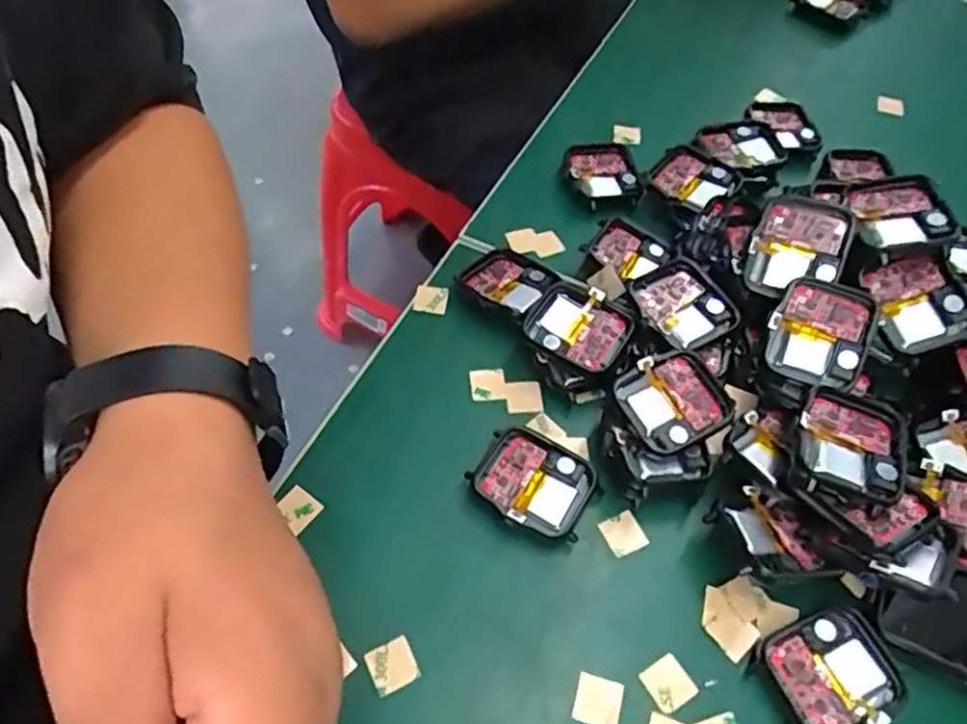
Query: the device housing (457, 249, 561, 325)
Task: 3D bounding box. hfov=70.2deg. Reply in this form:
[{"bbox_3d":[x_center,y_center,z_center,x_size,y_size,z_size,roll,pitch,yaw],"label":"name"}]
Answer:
[{"bbox_3d":[0.010,-0.036,0.326,0.041,0.014,0.038,30,59,16],"label":"device housing"}]

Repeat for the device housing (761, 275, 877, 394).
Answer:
[{"bbox_3d":[0.135,-0.012,0.278,0.036,0.012,0.041,25,89,15],"label":"device housing"}]

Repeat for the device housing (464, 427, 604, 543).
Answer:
[{"bbox_3d":[0.019,0.049,0.272,0.046,0.013,0.037,27,58,14],"label":"device housing"}]

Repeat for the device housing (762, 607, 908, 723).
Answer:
[{"bbox_3d":[0.120,0.108,0.238,0.041,0.010,0.037,-13,57,-12],"label":"device housing"}]

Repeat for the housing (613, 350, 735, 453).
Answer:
[{"bbox_3d":[0.076,0.015,0.274,0.040,0.011,0.035,-23,60,-18],"label":"housing"}]

